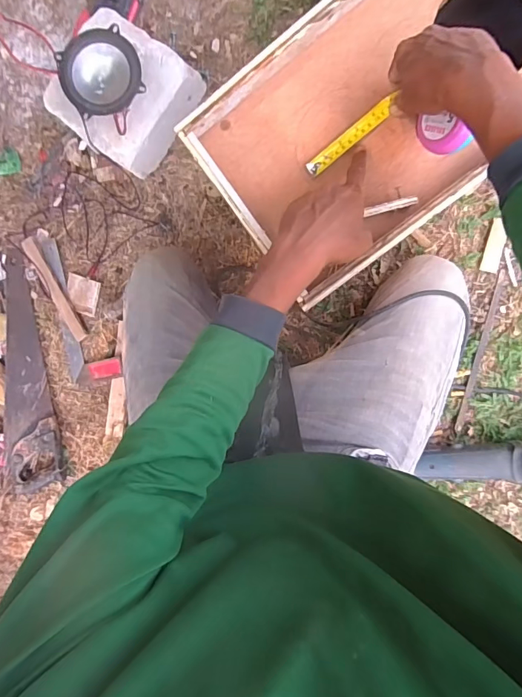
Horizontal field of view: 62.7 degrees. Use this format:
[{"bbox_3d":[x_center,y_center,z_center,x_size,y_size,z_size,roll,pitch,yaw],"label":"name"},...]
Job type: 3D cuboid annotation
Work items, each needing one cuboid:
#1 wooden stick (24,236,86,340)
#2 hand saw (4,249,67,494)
[{"bbox_3d":[-0.421,-0.120,0.871,0.036,0.018,0.234,-31,91,7],"label":"wooden stick"},{"bbox_3d":[-0.491,0.049,0.887,0.119,0.040,0.493,-6,94,6],"label":"hand saw"}]

